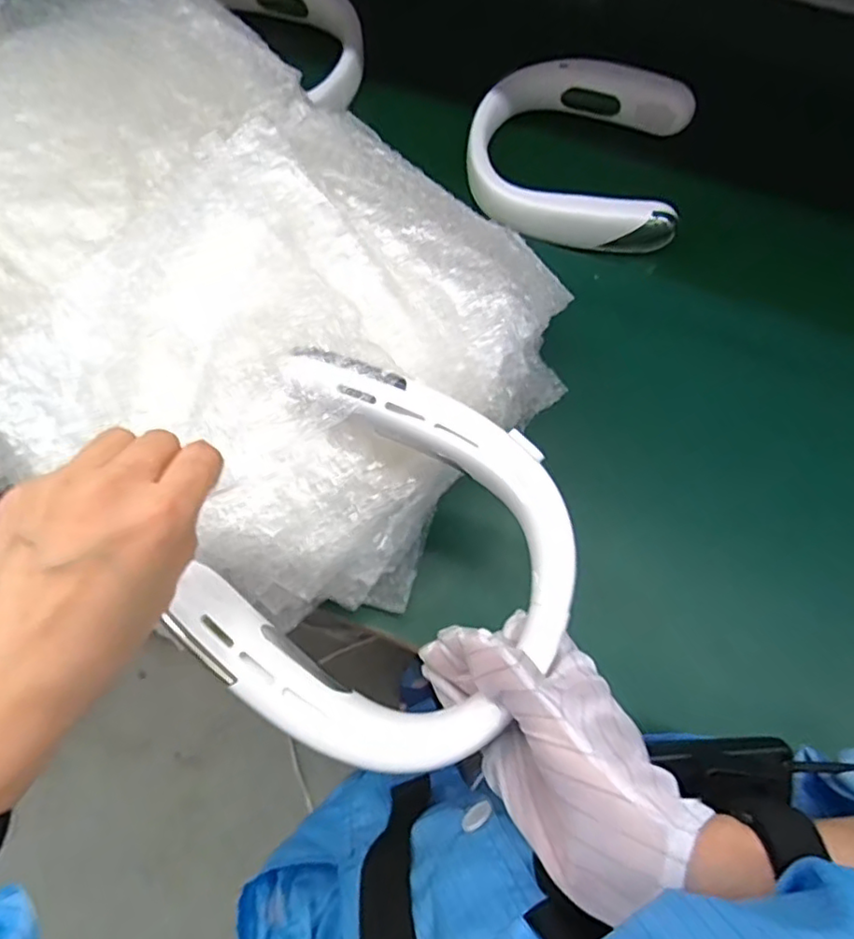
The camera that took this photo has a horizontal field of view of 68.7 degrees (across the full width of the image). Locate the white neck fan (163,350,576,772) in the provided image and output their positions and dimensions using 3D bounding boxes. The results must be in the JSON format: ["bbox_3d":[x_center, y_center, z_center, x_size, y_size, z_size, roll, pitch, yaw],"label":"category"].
[{"bbox_3d":[-0.025,0.045,0.316,0.189,0.050,0.178,27,76,8],"label":"white neck fan"}]

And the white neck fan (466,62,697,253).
[{"bbox_3d":[0.147,-0.298,0.591,0.212,0.047,0.197,12,74,4],"label":"white neck fan"}]

